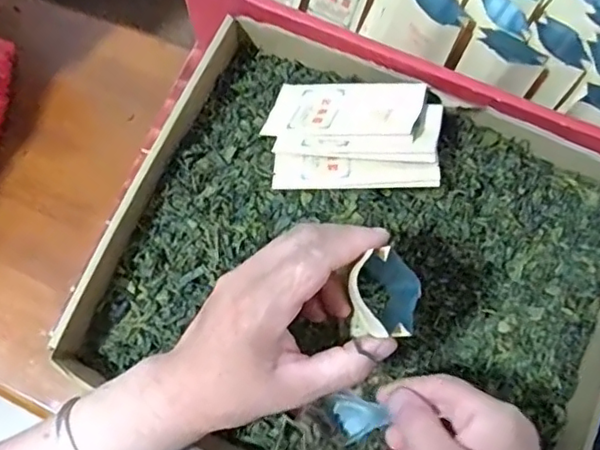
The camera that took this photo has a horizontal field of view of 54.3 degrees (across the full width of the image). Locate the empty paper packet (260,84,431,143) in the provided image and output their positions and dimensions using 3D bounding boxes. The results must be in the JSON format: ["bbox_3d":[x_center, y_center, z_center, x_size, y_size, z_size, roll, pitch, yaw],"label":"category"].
[{"bbox_3d":[0.031,-0.078,0.407,0.110,0.007,0.050,7,57,25],"label":"empty paper packet"}]

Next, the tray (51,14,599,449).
[{"bbox_3d":[0.044,0.035,0.399,0.321,0.062,0.284,22,75,6],"label":"tray"}]

